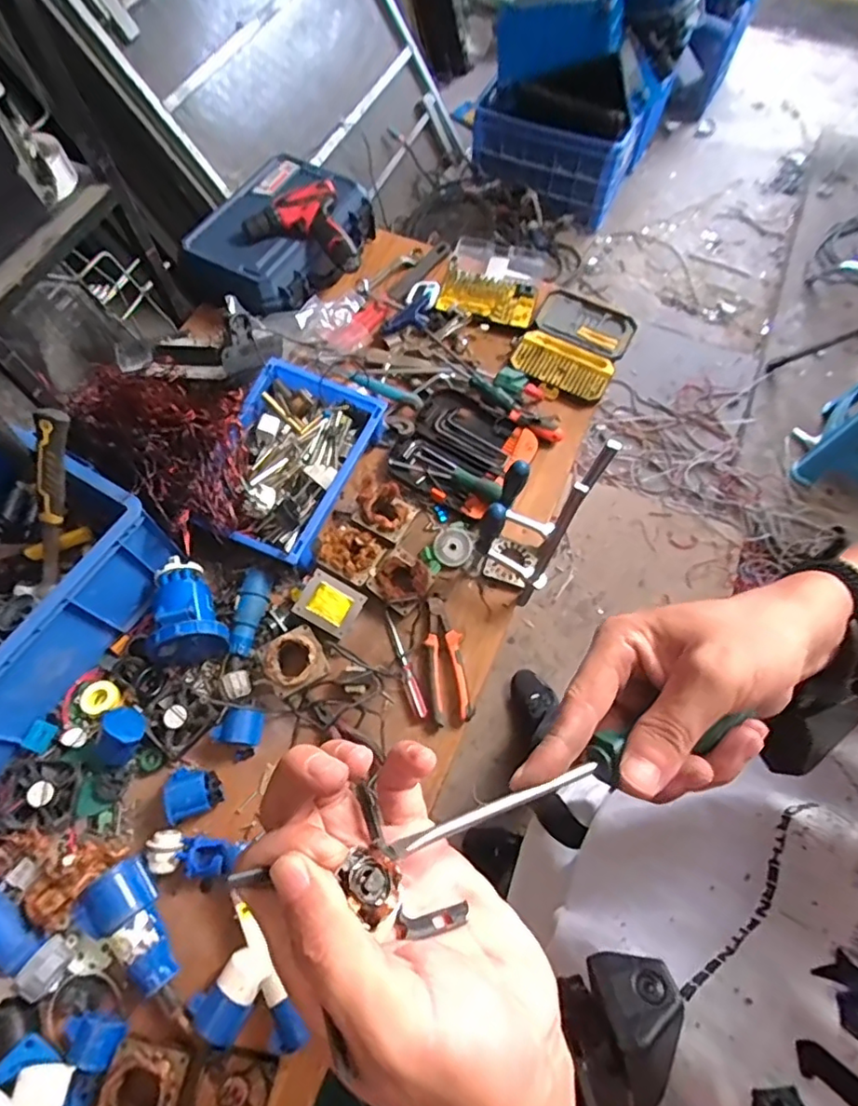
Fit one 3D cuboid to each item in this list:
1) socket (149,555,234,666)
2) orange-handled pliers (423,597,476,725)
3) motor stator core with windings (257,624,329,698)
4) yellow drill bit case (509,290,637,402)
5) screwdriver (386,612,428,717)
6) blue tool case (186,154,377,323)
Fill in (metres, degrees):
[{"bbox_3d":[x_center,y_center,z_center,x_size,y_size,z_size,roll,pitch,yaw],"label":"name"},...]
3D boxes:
[{"bbox_3d":[-0.356,0.083,0.804,0.099,0.111,0.143,-26,68,-11],"label":"socket"},{"bbox_3d":[0.025,0.156,0.832,0.057,0.014,0.181,-7,65,-3],"label":"orange-handled pliers"},{"bbox_3d":[-0.193,0.150,0.792,0.082,0.035,0.084,-31,68,-13],"label":"motor stator core with windings"},{"bbox_3d":[0.274,-0.395,1.073,0.186,0.029,0.251,25,68,11],"label":"yellow drill bit case"},{"bbox_3d":[-0.035,0.161,0.830,0.017,0.024,0.166,-17,66,-7],"label":"screwdriver"},{"bbox_3d":[-0.285,-0.624,1.086,0.287,0.090,0.359,32,69,14],"label":"blue tool case"}]

